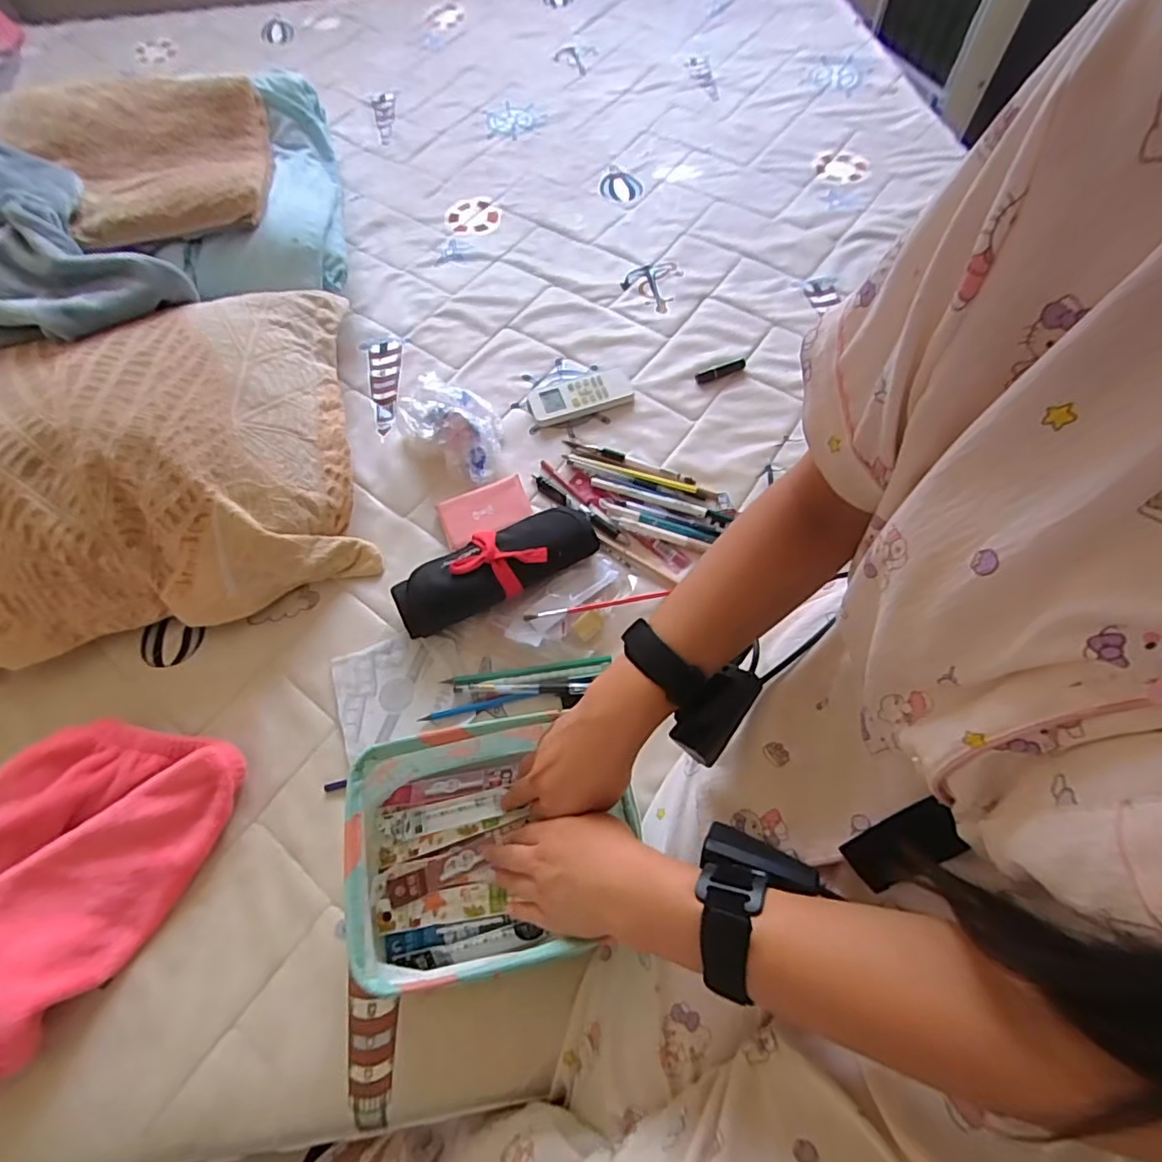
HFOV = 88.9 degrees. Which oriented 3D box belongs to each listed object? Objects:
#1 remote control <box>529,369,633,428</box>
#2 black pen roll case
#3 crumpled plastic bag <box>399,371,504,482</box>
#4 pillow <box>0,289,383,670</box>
[{"bbox_3d":[-0.001,-0.236,0.749,0.130,0.017,0.058,-16,63,-5],"label":"remote control"},{"bbox_3d":[-0.088,-0.015,0.620,0.209,0.052,0.070,-25,64,-10],"label":"black pen roll case"},{"bbox_3d":[-0.145,-0.191,0.714,0.146,0.053,0.109,30,68,17],"label":"crumpled plastic bag"},{"bbox_3d":[-0.599,-0.089,0.624,0.721,0.162,0.387,-20,63,-7],"label":"pillow"}]

